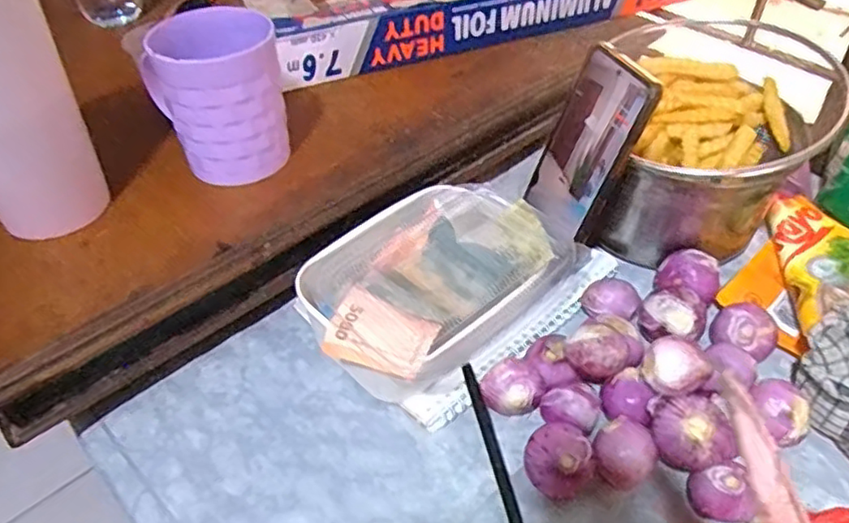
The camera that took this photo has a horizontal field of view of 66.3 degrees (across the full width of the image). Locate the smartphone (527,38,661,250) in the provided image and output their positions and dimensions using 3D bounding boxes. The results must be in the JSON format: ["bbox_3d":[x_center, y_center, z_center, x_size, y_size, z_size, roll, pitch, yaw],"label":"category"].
[{"bbox_3d":[0.117,-0.083,0.473,0.013,0.134,0.076,1,39,-27],"label":"smartphone"}]

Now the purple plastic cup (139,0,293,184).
[{"bbox_3d":[-0.148,-0.118,0.467,0.085,0.114,0.077,-20,47,-19],"label":"purple plastic cup"}]

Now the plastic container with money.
[{"bbox_3d":[0.009,0.021,0.458,0.190,0.056,0.131,-33,53,-29],"label":"plastic container with money"}]

